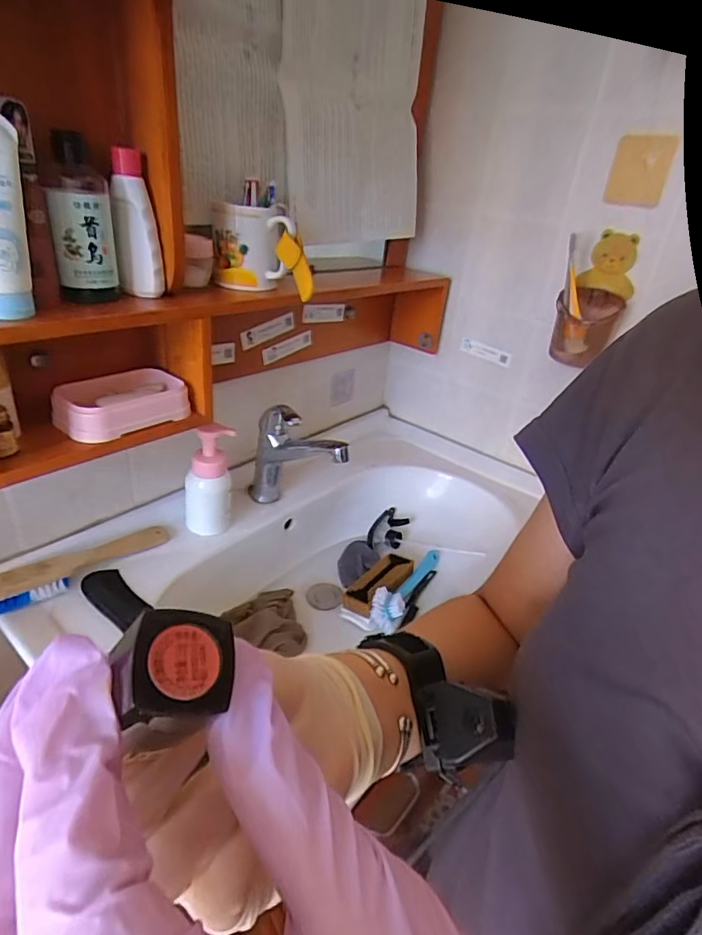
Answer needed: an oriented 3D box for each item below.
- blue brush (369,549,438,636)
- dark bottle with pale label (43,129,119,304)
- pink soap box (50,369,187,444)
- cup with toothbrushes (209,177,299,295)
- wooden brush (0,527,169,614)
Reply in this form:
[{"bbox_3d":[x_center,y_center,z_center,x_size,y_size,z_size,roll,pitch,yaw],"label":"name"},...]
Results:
[{"bbox_3d":[0.090,0.178,0.811,0.044,0.039,0.202,19,31,22],"label":"blue brush"},{"bbox_3d":[-0.258,-0.236,0.492,0.055,0.141,0.045,-9,32,-25],"label":"dark bottle with pale label"},{"bbox_3d":[-0.258,-0.074,0.574,0.090,0.035,0.130,23,33,28],"label":"pink soap box"},{"bbox_3d":[-0.122,-0.283,0.633,0.094,0.109,0.078,-4,30,-18],"label":"cup with toothbrushes"},{"bbox_3d":[-0.335,0.113,0.634,0.046,0.045,0.232,25,34,31],"label":"wooden brush"}]

